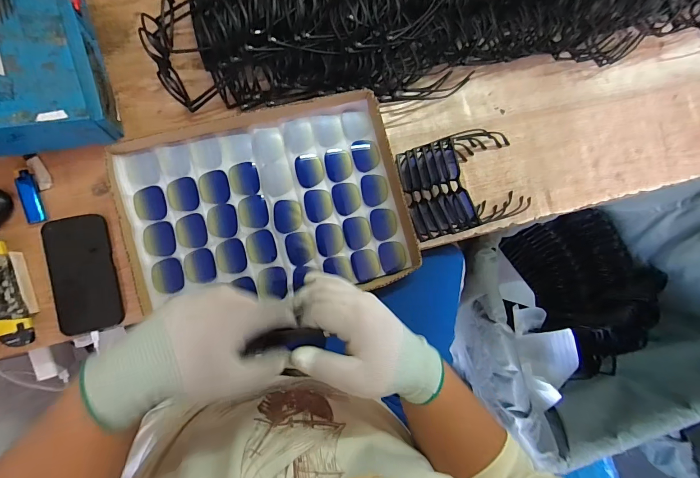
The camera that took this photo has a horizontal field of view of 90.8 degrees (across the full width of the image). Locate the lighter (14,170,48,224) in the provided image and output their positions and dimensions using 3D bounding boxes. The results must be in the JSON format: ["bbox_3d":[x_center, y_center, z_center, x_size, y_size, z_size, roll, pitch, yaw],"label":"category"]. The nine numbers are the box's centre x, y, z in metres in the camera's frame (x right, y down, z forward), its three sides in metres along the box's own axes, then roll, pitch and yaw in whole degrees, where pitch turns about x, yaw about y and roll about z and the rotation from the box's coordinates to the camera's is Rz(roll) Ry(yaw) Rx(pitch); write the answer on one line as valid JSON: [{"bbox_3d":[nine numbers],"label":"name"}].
[{"bbox_3d":[-0.462,-0.062,0.500,0.022,0.011,0.078,-17,89,-9],"label":"lighter"}]

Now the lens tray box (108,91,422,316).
[{"bbox_3d":[-0.117,-0.043,0.527,0.398,0.043,0.284,-14,89,-9],"label":"lens tray box"}]

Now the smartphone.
[{"bbox_3d":[-0.388,0.051,0.502,0.084,0.010,0.166,-11,88,-9],"label":"smartphone"}]

